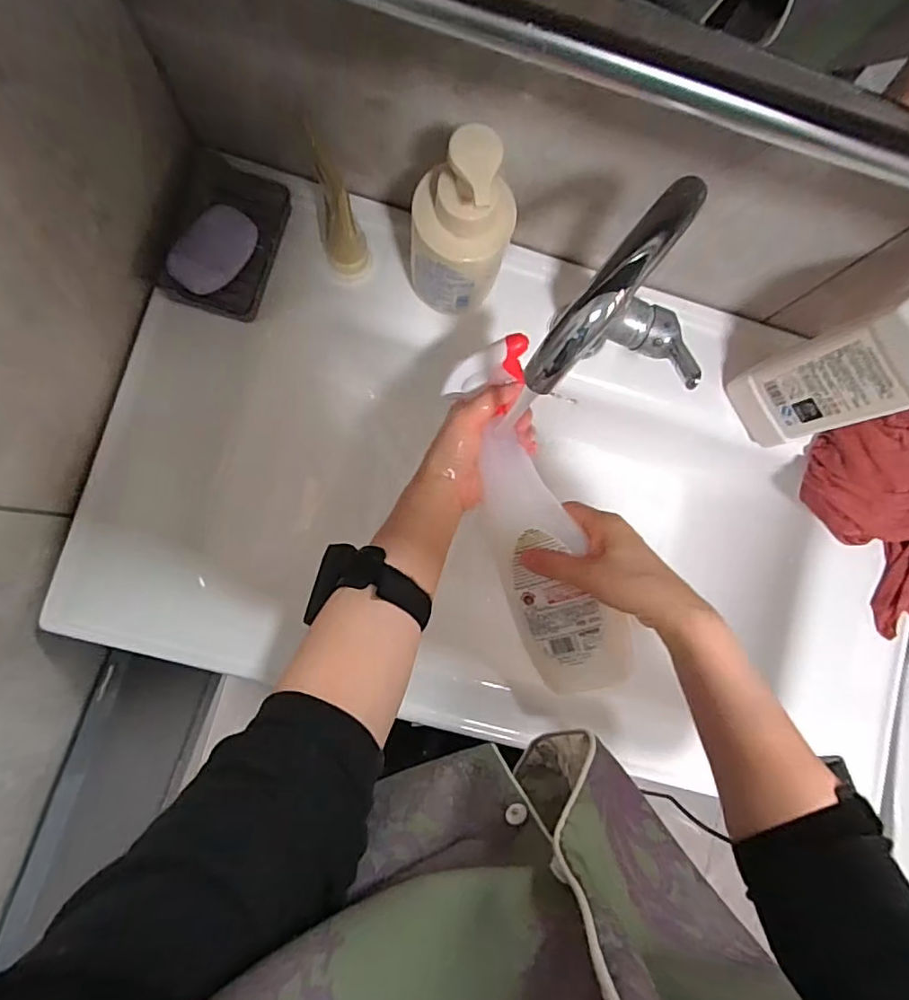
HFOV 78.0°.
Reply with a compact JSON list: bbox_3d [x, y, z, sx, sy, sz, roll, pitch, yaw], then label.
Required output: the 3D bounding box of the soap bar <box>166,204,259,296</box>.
[{"bbox_3d":[-0.224,-0.233,0.520,0.052,0.018,0.085,45,83,0],"label":"soap bar"}]

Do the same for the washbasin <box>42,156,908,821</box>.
[{"bbox_3d":[0.069,0.003,0.602,0.797,0.147,0.469,15,84,-4],"label":"washbasin"}]

